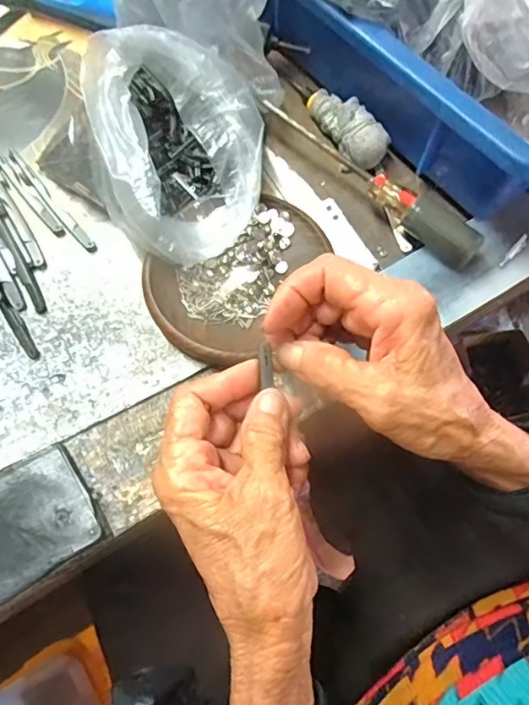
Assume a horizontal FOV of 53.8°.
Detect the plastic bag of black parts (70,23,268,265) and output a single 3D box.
[{"bbox_3d":[-0.052,-0.116,0.310,0.098,0.086,0.124,0,69,-2],"label":"plastic bag of black parts"}]

